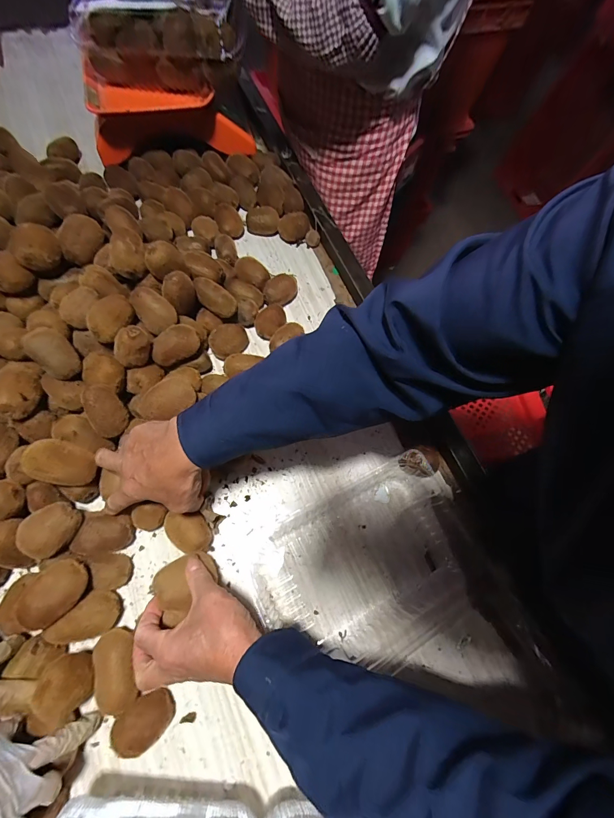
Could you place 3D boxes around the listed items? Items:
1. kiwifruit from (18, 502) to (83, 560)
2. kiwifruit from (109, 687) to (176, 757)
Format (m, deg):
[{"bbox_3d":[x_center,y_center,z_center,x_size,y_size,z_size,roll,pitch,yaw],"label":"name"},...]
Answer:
[{"bbox_3d":[-0.282,0.133,0.384,0.039,0.038,0.057,37,70,11],"label":"kiwifruit"},{"bbox_3d":[-0.165,0.319,0.360,0.058,0.035,0.040,-38,75,-17],"label":"kiwifruit"}]

